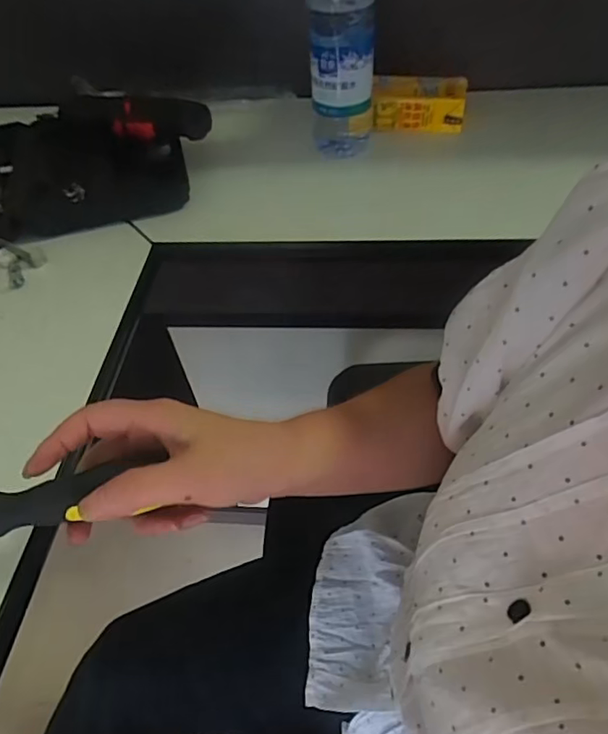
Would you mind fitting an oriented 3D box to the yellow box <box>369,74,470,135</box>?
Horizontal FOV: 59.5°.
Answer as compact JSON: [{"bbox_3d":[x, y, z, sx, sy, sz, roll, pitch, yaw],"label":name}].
[{"bbox_3d":[0.126,-0.289,0.586,0.098,0.043,0.049,3,50,7],"label":"yellow box"}]

